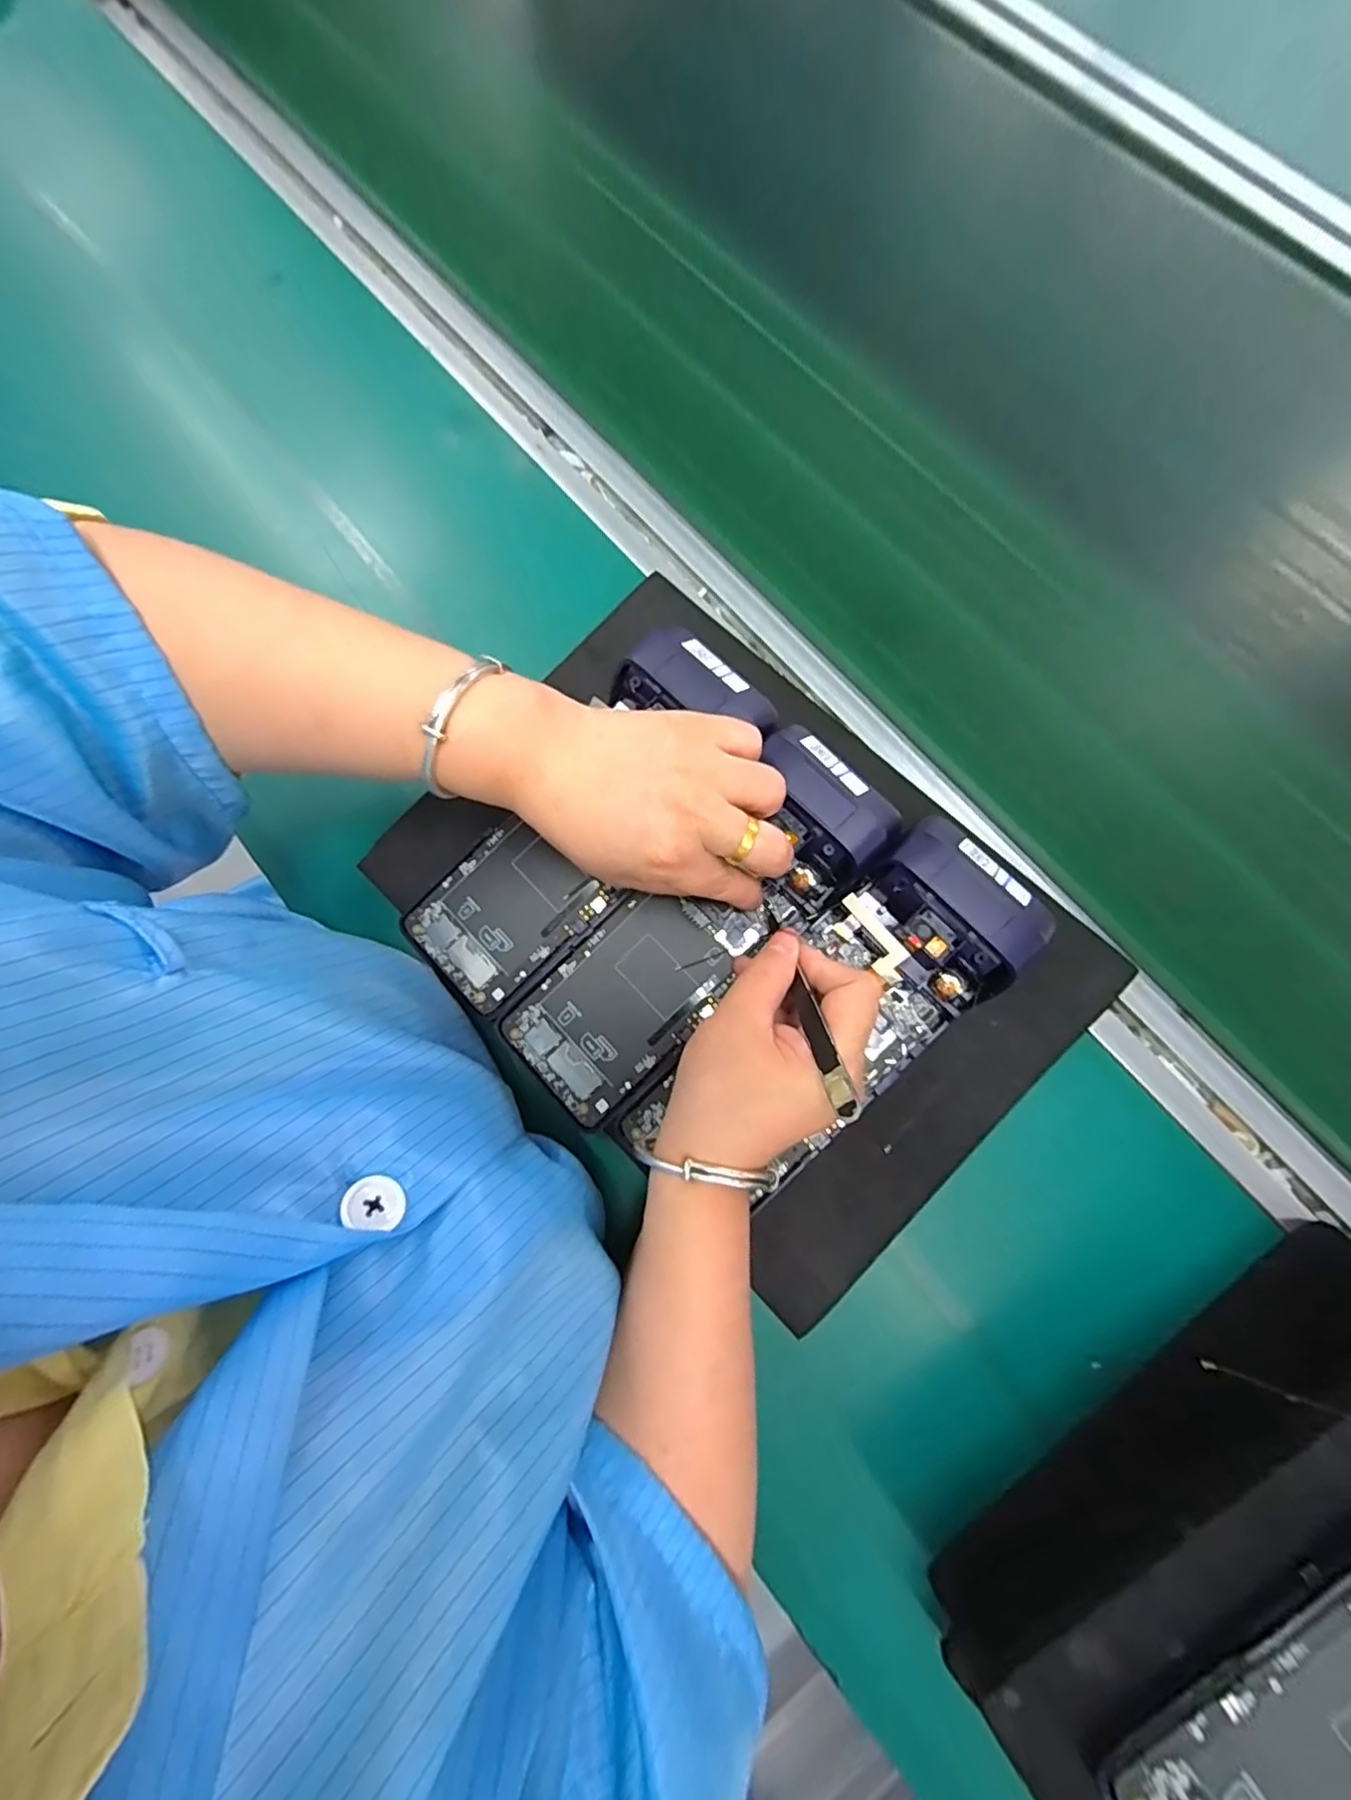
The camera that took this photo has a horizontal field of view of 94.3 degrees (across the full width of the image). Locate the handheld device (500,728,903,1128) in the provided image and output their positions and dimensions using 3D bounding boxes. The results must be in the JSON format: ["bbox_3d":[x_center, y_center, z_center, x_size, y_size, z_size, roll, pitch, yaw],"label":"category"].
[{"bbox_3d":[0.011,0.019,0.324,0.219,0.035,0.084,-41,80,9],"label":"handheld device"}]

